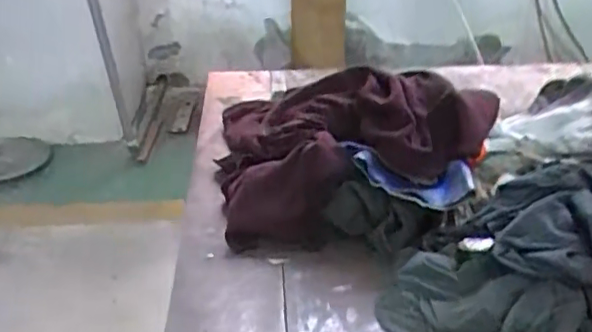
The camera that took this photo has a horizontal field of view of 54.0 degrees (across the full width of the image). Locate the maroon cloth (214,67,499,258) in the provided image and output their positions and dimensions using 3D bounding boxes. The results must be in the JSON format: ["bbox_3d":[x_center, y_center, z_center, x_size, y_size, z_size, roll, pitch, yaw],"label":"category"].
[{"bbox_3d":[0.059,-0.040,0.692,0.304,0.126,0.295,-3,30,-4],"label":"maroon cloth"}]

